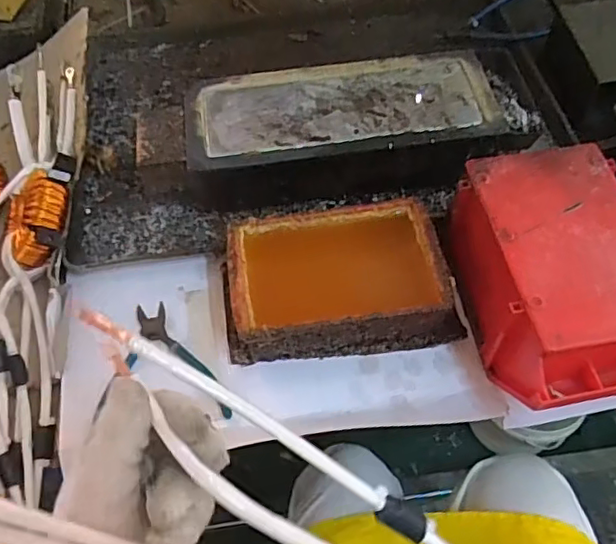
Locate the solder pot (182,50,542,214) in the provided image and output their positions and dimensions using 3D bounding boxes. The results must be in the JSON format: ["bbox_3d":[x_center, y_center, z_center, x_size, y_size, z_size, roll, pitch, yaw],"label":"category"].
[{"bbox_3d":[0.053,-0.156,0.695,0.372,0.087,0.168,-10,57,-4],"label":"solder pot"}]

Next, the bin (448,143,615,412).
[{"bbox_3d":[0.233,0.006,0.555,0.151,0.096,0.233,-11,57,-5],"label":"bin"}]

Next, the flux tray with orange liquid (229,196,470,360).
[{"bbox_3d":[0.031,0.009,0.598,0.219,0.064,0.132,-8,57,-3],"label":"flux tray with orange liquid"}]

